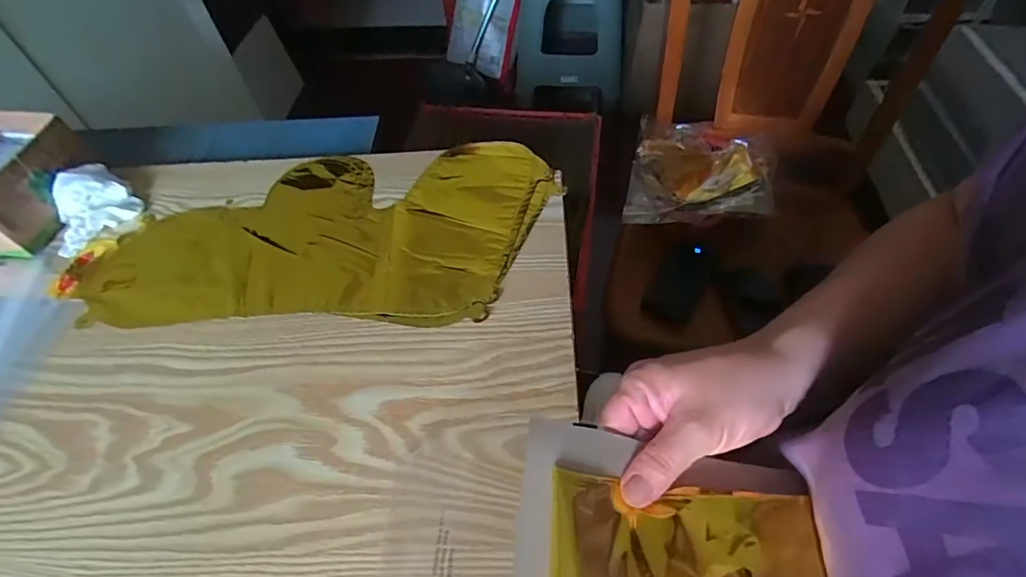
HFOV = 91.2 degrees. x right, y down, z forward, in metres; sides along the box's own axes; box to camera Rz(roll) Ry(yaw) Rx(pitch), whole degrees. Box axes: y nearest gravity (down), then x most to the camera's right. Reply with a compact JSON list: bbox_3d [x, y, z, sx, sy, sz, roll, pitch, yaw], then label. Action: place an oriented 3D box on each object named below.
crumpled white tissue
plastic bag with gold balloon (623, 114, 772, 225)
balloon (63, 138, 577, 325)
[{"bbox_3d":[-0.420,-0.081,0.489,0.070,0.037,0.079,31,62,25],"label":"crumpled white tissue"},{"bbox_3d":[0.319,-0.196,0.845,0.228,0.055,0.289,11,56,11],"label":"plastic bag with gold balloon"},{"bbox_3d":[-0.170,-0.050,0.460,0.408,0.008,0.204,-6,53,1],"label":"balloon"}]

